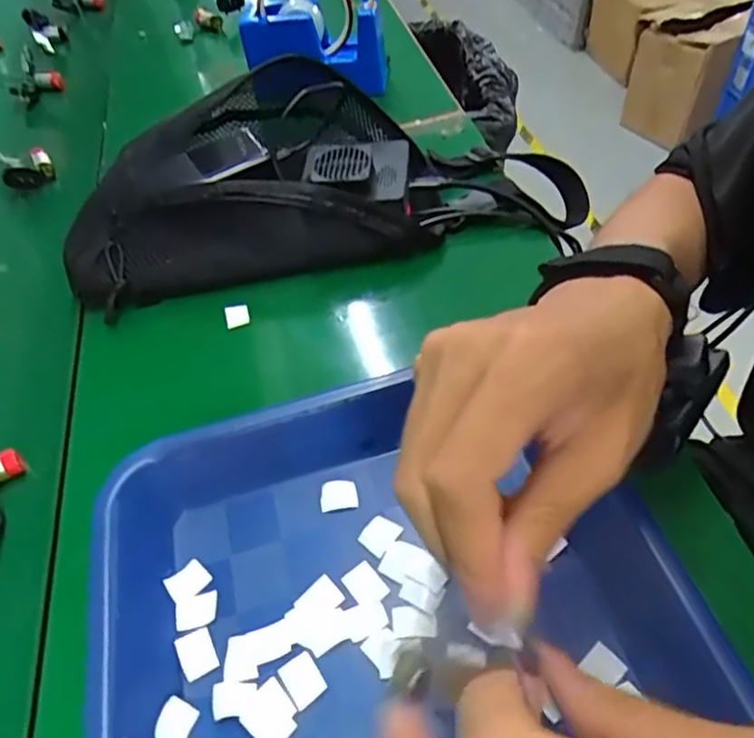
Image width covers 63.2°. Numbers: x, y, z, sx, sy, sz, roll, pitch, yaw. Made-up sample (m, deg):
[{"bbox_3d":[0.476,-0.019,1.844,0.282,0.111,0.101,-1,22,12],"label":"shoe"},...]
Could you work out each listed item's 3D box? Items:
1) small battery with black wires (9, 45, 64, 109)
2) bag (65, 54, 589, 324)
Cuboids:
[{"bbox_3d":[-0.377,-0.321,0.671,0.054,0.055,0.030,-25,53,-15],"label":"small battery with black wires"},{"bbox_3d":[-0.050,-0.156,0.481,0.368,0.121,0.180,-9,51,-4],"label":"bag"}]

